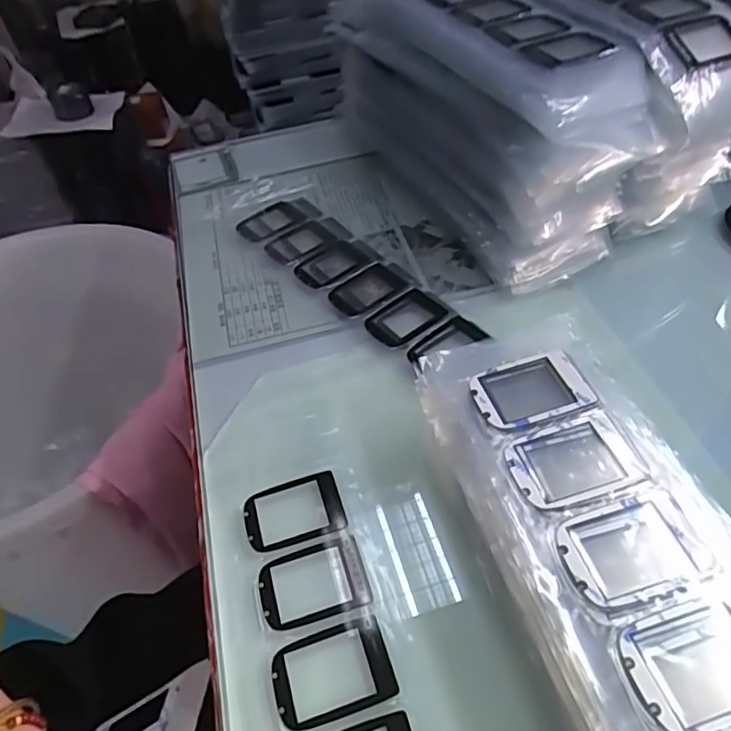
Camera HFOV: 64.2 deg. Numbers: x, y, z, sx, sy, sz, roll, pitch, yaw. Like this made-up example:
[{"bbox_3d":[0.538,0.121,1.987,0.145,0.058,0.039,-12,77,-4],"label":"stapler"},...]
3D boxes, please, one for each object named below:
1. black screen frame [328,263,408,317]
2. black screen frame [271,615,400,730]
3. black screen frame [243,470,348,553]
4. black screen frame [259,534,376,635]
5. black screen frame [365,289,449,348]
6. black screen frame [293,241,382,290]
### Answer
[{"bbox_3d":[0.002,-0.054,0.416,0.055,0.004,0.037,-33,52,-22],"label":"black screen frame"},{"bbox_3d":[-0.015,0.135,0.256,0.052,0.004,0.036,-15,48,-8],"label":"black screen frame"},{"bbox_3d":[-0.038,0.077,0.308,0.052,0.004,0.036,-14,48,-7],"label":"black screen frame"},{"bbox_3d":[-0.025,0.106,0.283,0.052,0.004,0.036,-15,48,-8],"label":"black screen frame"},{"bbox_3d":[0.028,-0.032,0.396,0.053,0.005,0.039,-30,51,-20],"label":"black screen frame"},{"bbox_3d":[-0.020,-0.076,0.438,0.064,0.004,0.040,-35,53,-24],"label":"black screen frame"}]

